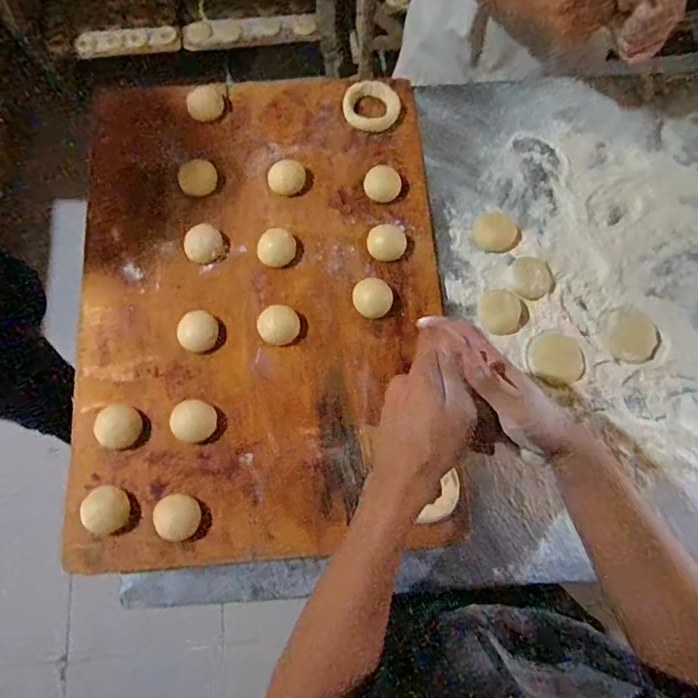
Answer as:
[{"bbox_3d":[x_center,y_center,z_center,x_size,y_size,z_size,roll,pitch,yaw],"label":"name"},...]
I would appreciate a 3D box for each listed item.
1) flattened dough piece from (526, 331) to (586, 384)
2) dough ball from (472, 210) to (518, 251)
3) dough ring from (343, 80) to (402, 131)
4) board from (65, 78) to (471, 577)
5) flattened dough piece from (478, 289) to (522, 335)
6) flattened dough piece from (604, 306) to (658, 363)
[{"bbox_3d":[0.243,0.008,0.592,0.063,0.004,0.057,24,74,7],"label":"flattened dough piece"},{"bbox_3d":[0.182,-0.148,0.633,0.051,0.011,0.056,0,73,0],"label":"dough ball"},{"bbox_3d":[0.031,-0.324,0.673,0.075,0.019,0.067,-2,73,-1],"label":"dough ring"},{"bbox_3d":[-0.103,-0.066,0.602,0.428,0.030,0.592,-4,73,-2],"label":"board"},{"bbox_3d":[0.179,-0.042,0.604,0.046,0.021,0.053,-8,73,-3],"label":"flattened dough piece"},{"bbox_3d":[0.333,-0.017,0.599,0.059,0.007,0.064,0,73,0],"label":"flattened dough piece"}]

